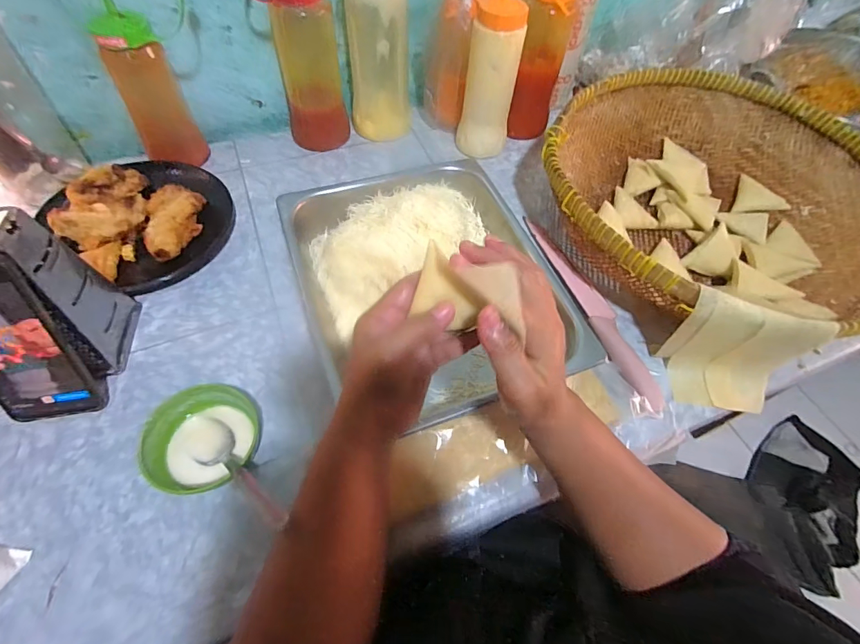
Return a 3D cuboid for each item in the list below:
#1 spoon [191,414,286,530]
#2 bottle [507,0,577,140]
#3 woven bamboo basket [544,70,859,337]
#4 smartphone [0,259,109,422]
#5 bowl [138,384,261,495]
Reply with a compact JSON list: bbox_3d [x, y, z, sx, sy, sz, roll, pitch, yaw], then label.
[{"bbox_3d":[-0.164,0.123,0.358,0.141,0.019,0.035,22,55,39],"label":"spoon"},{"bbox_3d":[0.154,-0.367,0.606,0.070,0.204,0.071,18,58,7],"label":"bottle"},{"bbox_3d":[0.357,-0.156,0.549,0.434,0.101,0.424,10,57,2],"label":"woven bamboo basket"},{"bbox_3d":[-0.352,0.021,0.359,0.078,0.160,0.016,-12,39,-12],"label":"smartphone"},{"bbox_3d":[-0.199,0.105,0.383,0.095,0.050,0.083,-38,67,-24],"label":"bowl"}]

